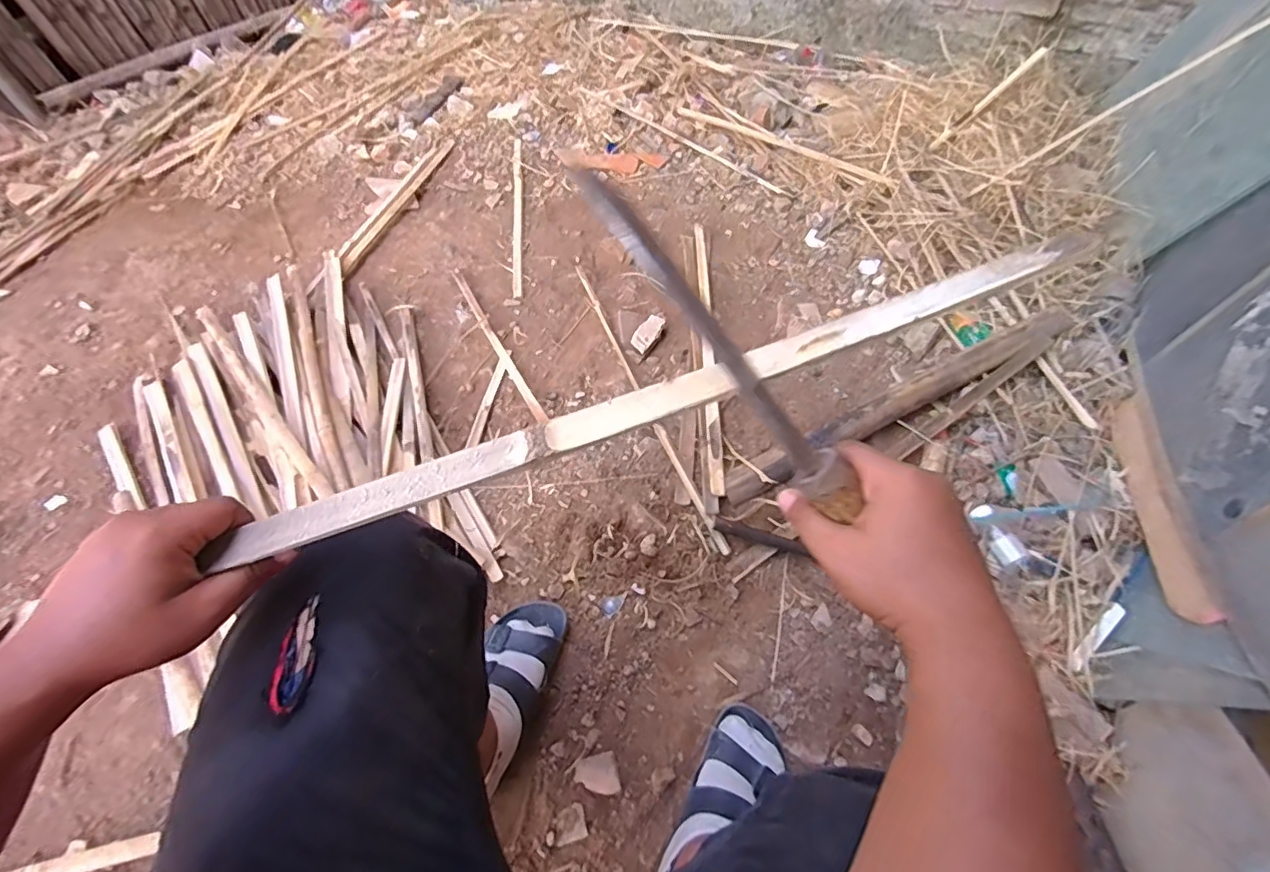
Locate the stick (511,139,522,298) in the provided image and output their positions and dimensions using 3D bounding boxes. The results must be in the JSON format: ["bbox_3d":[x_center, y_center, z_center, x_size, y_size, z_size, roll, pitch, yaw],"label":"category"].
[{"bbox_3d":[-0.294,-0.555,1.397,0.022,0.011,0.600,-5,54,-3],"label":"stick"}]

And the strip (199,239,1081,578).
[{"bbox_3d":[-0.004,-0.017,0.350,0.541,0.011,0.027,-20,60,2],"label":"strip"}]

